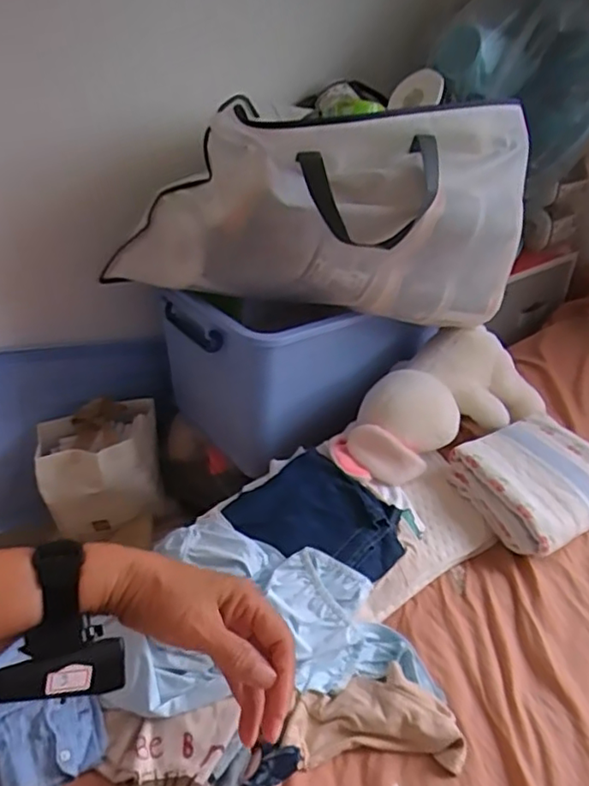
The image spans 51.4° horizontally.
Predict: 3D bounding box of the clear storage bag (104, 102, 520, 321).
[{"bbox_3d":[0.028,-0.270,0.940,0.633,0.288,0.229,2,40,7],"label":"clear storage bag"}]

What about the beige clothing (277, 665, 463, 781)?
[{"bbox_3d":[0.089,0.372,0.701,0.194,0.038,0.102,-2,39,2],"label":"beige clothing"}]

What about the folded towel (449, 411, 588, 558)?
[{"bbox_3d":[0.376,0.132,0.940,0.235,0.086,0.197,-24,43,-23],"label":"folded towel"}]

